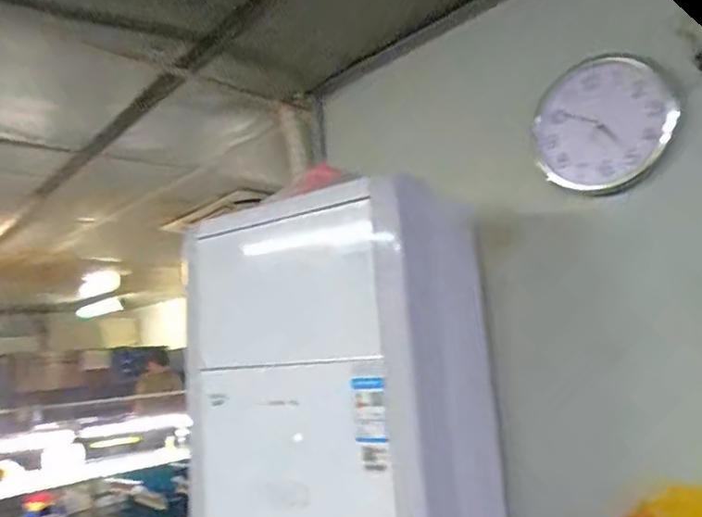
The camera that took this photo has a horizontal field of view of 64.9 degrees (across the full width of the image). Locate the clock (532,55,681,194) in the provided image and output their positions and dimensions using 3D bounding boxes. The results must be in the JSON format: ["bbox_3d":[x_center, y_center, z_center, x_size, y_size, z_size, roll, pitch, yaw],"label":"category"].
[{"bbox_3d":[0.532,-0.285,1.184,0.286,0.258,0.040,-12,-12,39],"label":"clock"}]

